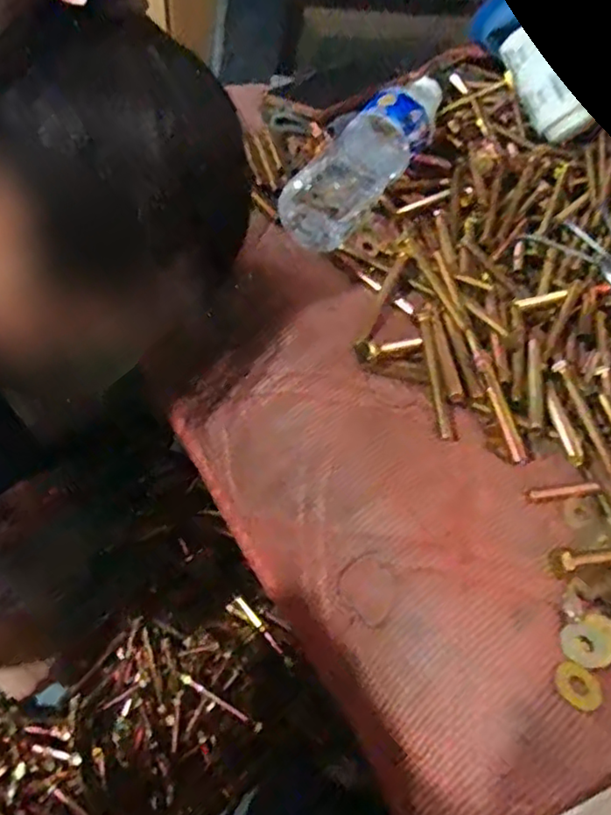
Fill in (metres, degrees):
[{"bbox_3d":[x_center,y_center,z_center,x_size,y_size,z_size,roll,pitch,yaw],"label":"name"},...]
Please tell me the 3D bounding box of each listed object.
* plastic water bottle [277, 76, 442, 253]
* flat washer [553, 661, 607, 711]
[{"bbox_3d":[0.062,-0.226,0.549,0.064,0.078,0.233,30,53,14],"label":"plastic water bottle"},{"bbox_3d":[0.141,0.144,0.317,0.024,0.004,0.023,7,48,-8],"label":"flat washer"}]

